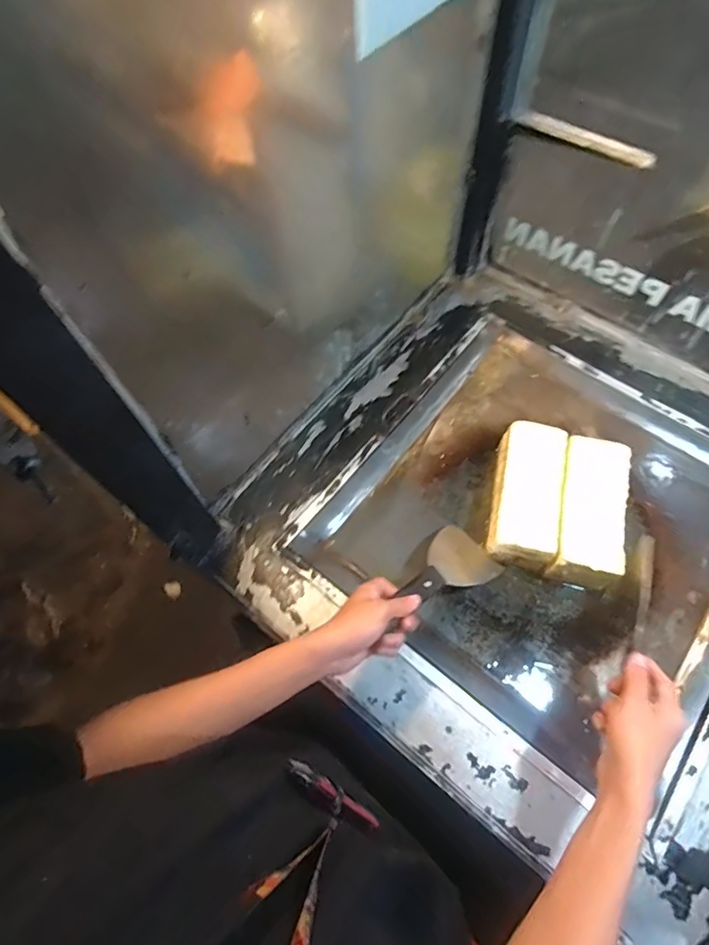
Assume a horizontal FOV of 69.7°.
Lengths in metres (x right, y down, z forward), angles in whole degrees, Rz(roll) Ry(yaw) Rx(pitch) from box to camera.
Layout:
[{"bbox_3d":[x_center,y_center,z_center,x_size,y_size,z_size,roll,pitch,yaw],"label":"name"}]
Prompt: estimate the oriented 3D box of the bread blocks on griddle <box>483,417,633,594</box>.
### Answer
[{"bbox_3d":[0.266,0.045,0.671,0.167,0.070,0.193,14,63,9],"label":"bread blocks on griddle"}]

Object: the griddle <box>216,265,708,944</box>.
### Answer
[{"bbox_3d":[0.262,0.059,0.695,0.704,0.057,0.704,35,66,18],"label":"griddle"}]

